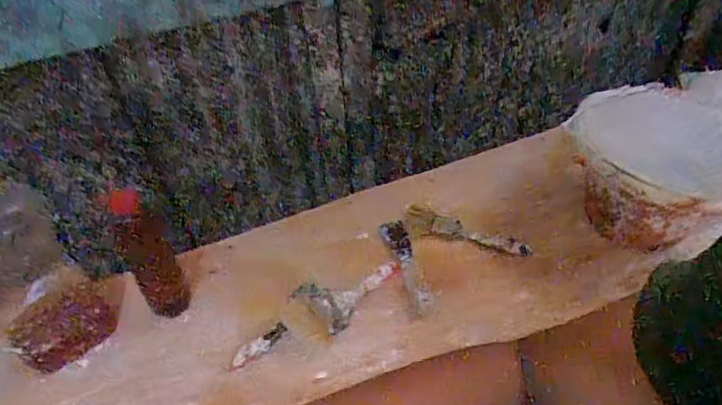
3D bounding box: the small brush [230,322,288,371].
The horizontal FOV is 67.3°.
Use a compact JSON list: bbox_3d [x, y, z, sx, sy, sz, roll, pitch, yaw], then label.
[{"bbox_3d":[-0.139,0.195,0.732,0.086,0.016,0.023,-27,53,-21],"label":"small brush"}]

